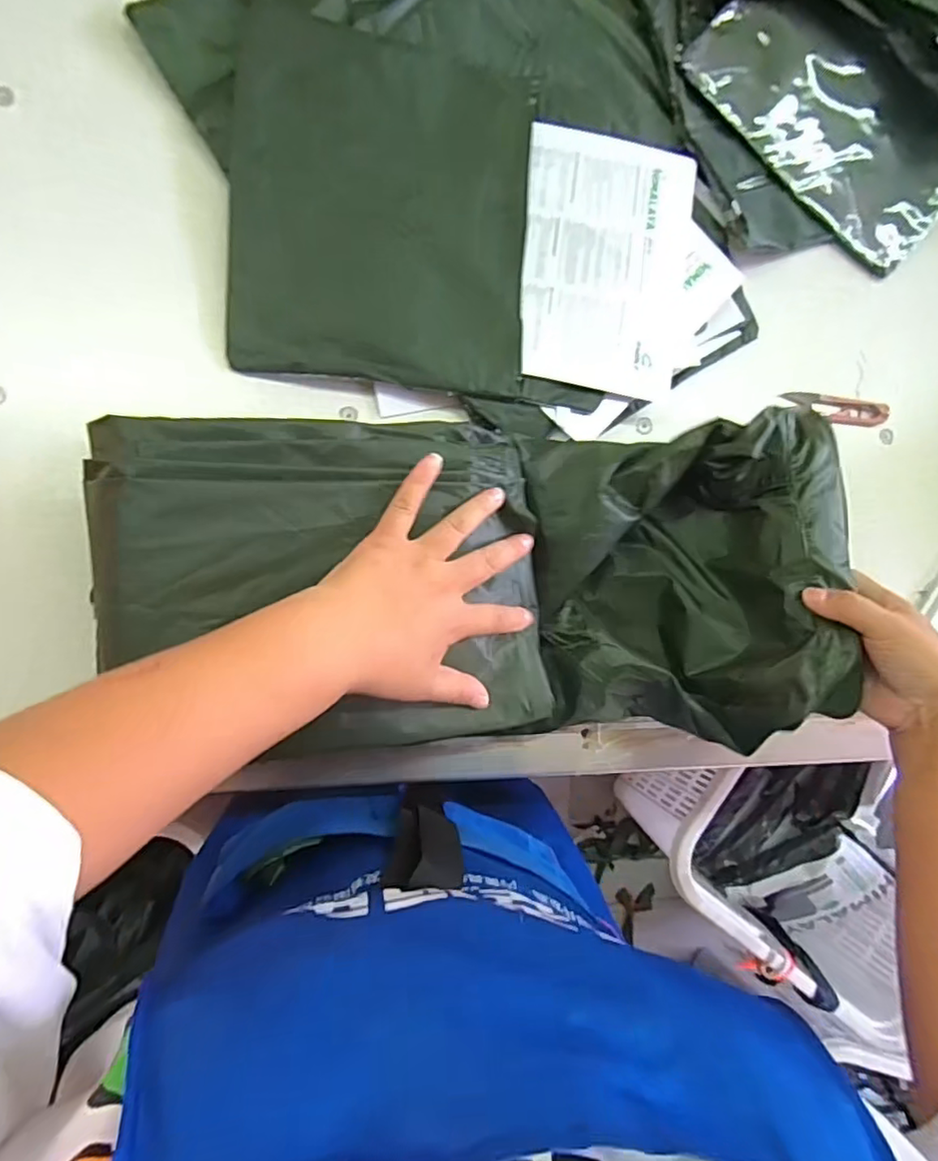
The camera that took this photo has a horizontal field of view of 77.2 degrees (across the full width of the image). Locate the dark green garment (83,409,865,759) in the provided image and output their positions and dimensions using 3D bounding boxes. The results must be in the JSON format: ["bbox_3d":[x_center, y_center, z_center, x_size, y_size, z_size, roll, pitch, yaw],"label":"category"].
[{"bbox_3d":[0.012,-0.008,0.388,0.496,0.102,0.225,5,89,-14],"label":"dark green garment"}]

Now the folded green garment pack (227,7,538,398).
[{"bbox_3d":[-0.067,-0.287,0.452,0.224,0.025,0.269,5,89,-8],"label":"folded green garment pack"}]

